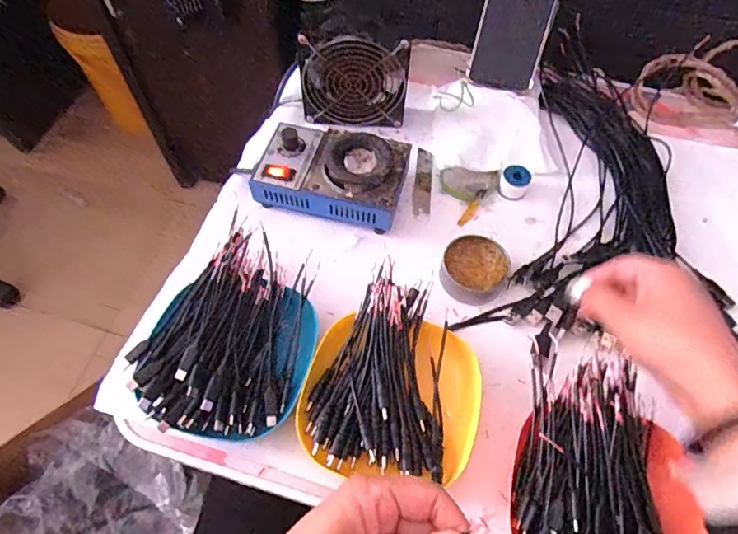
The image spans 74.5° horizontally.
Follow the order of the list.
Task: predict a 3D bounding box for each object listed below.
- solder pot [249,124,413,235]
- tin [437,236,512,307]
[{"bbox_3d":[-0.039,-0.098,0.513,0.150,0.059,0.103,14,61,7],"label":"solder pot"},{"bbox_3d":[0.103,0.002,0.475,0.061,0.027,0.068,20,62,10],"label":"tin"}]

